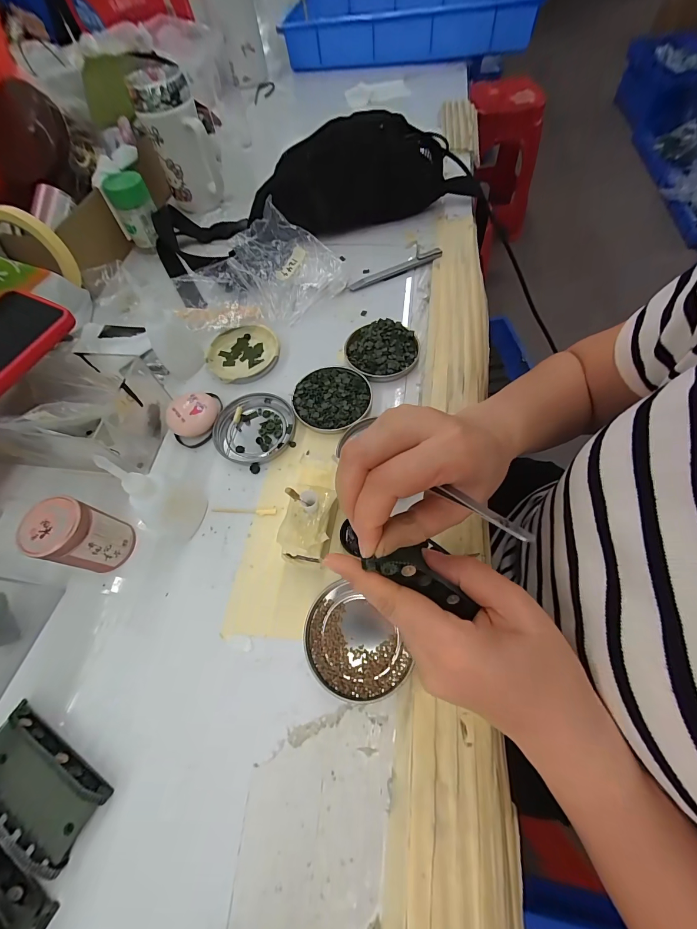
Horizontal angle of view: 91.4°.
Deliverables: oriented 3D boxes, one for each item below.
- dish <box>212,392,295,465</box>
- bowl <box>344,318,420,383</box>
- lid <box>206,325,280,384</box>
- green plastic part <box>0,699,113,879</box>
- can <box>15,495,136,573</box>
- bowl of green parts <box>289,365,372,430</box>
[{"bbox_3d":[-0.093,-0.037,0.336,0.077,0.009,0.076,-2,63,4],"label":"dish"},{"bbox_3d":[0.034,-0.123,0.364,0.077,0.012,0.077,-2,63,4],"label":"bowl"},{"bbox_3d":[-0.117,-0.123,0.381,0.079,0.011,0.073,-2,63,4],"label":"lid"},{"bbox_3d":[-0.203,0.206,0.218,0.090,0.018,0.046,25,68,17],"label":"green plastic part"},{"bbox_3d":[-0.208,0.056,0.268,0.044,0.065,0.042,-2,63,4],"label":"can"},{"bbox_3d":[-0.017,-0.067,0.342,0.073,0.012,0.079,-2,63,4],"label":"bowl of green parts"}]

